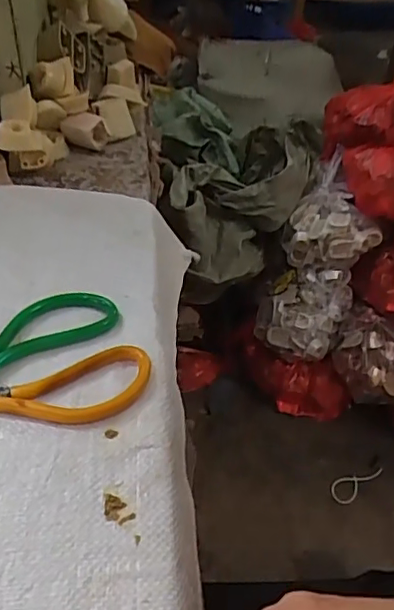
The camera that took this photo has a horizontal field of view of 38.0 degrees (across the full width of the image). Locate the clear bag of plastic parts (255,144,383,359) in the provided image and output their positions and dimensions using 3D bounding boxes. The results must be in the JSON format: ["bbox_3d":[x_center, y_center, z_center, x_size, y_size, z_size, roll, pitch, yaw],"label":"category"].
[{"bbox_3d":[0.269,-0.105,1.224,0.195,0.439,0.119,16,3,13],"label":"clear bag of plastic parts"}]

